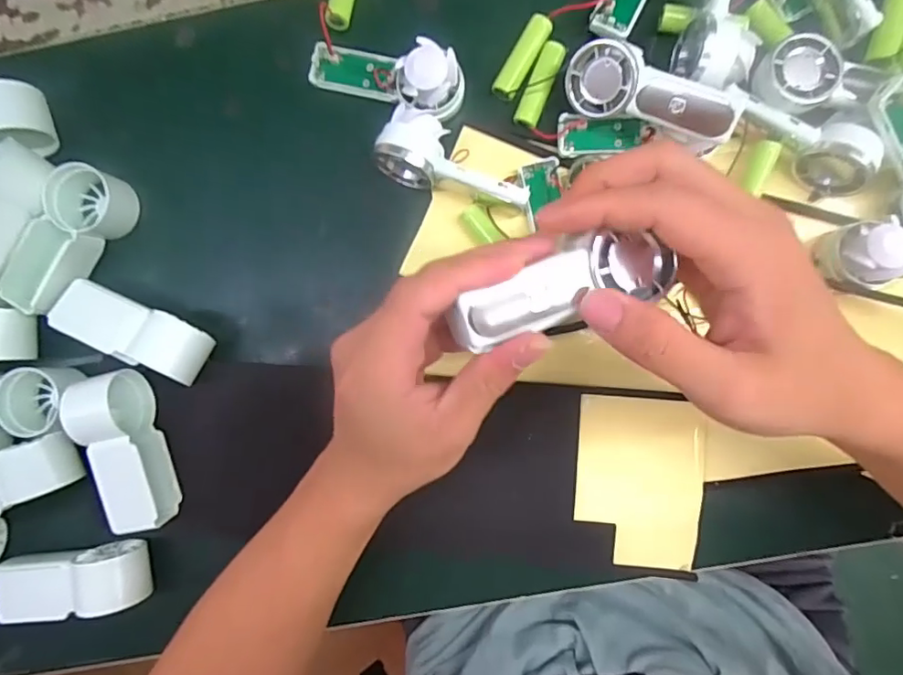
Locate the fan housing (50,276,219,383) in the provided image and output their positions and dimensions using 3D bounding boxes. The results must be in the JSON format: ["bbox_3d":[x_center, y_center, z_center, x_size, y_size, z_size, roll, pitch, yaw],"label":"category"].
[{"bbox_3d":[-0.191,-0.005,0.332,0.096,0.037,0.034,23,90,3],"label":"fan housing"}]

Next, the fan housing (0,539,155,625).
[{"bbox_3d":[-0.236,0.151,0.339,0.093,0.031,0.039,-8,89,3],"label":"fan housing"}]

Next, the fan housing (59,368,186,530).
[{"bbox_3d":[-0.195,0.068,0.327,0.034,0.041,0.093,-13,88,2],"label":"fan housing"}]

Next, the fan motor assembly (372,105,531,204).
[{"bbox_3d":[0.003,-0.104,0.319,0.090,0.029,0.037,18,90,3],"label":"fan motor assembly"}]

